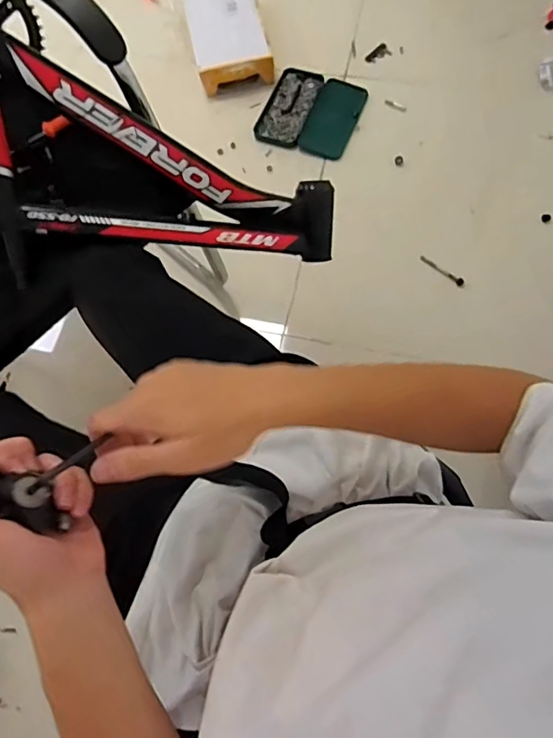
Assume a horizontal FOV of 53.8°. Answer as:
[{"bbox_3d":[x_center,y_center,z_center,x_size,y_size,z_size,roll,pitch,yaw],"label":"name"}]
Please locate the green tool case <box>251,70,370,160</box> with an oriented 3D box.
[{"bbox_3d":[0.091,-0.691,1.459,0.252,0.039,0.266,19,71,11],"label":"green tool case"}]

